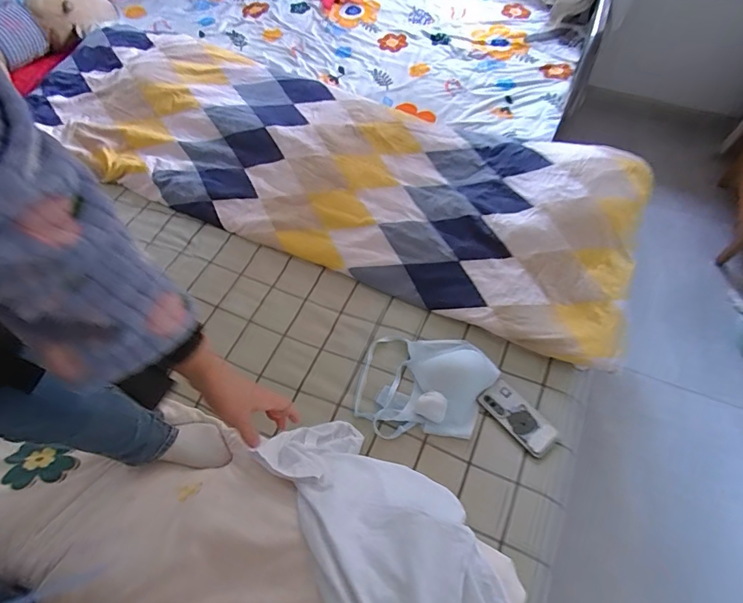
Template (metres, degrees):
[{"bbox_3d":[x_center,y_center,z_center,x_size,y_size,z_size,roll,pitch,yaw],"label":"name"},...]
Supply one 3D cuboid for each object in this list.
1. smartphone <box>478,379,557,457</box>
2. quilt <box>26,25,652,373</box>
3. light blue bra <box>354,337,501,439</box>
[{"bbox_3d":[0.305,0.238,0.916,0.073,0.013,0.163,-37,63,-14],"label":"smartphone"},{"bbox_3d":[-0.166,-0.406,1.243,1.727,0.152,0.582,21,62,14],"label":"quilt"},{"bbox_3d":[0.119,0.182,0.953,0.287,0.038,0.217,6,60,5],"label":"light blue bra"}]

